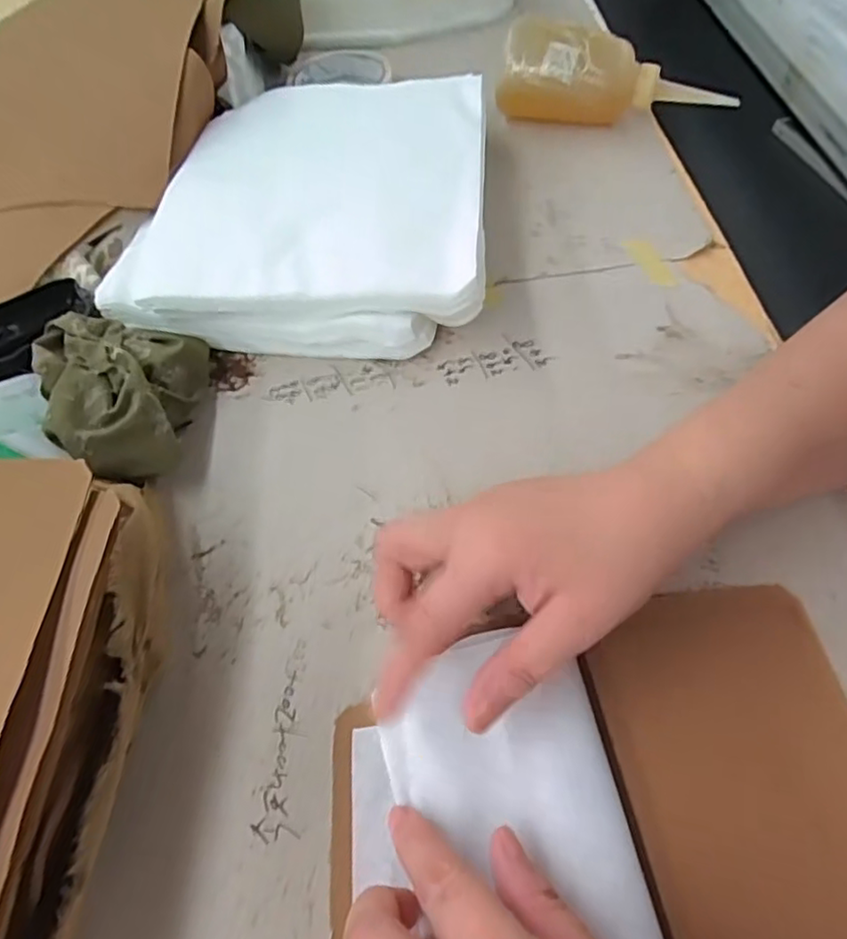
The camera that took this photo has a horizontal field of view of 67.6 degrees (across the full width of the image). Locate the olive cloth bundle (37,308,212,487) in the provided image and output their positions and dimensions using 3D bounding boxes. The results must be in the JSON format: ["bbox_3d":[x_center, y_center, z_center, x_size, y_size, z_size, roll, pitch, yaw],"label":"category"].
[{"bbox_3d":[-0.175,-0.044,0.360,0.088,0.053,0.113,-9,58,-1],"label":"olive cloth bundle"}]

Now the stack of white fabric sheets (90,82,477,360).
[{"bbox_3d":[-0.073,-0.182,0.438,0.232,0.052,0.225,4,58,7],"label":"stack of white fabric sheets"}]

